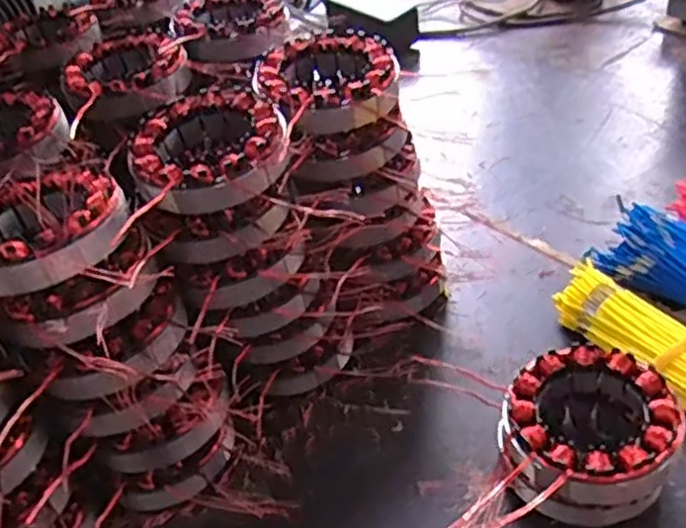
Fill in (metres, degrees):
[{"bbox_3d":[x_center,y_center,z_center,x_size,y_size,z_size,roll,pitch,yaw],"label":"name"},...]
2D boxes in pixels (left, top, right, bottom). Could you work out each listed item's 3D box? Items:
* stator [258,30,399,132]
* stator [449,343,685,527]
[{"bbox_3d":[-0.009,-0.115,0.441,0.085,0.028,0.087,-12,38,-6],"label":"stator"},{"bbox_3d":[0.131,0.099,0.389,0.083,0.067,0.087,17,44,28],"label":"stator"}]

